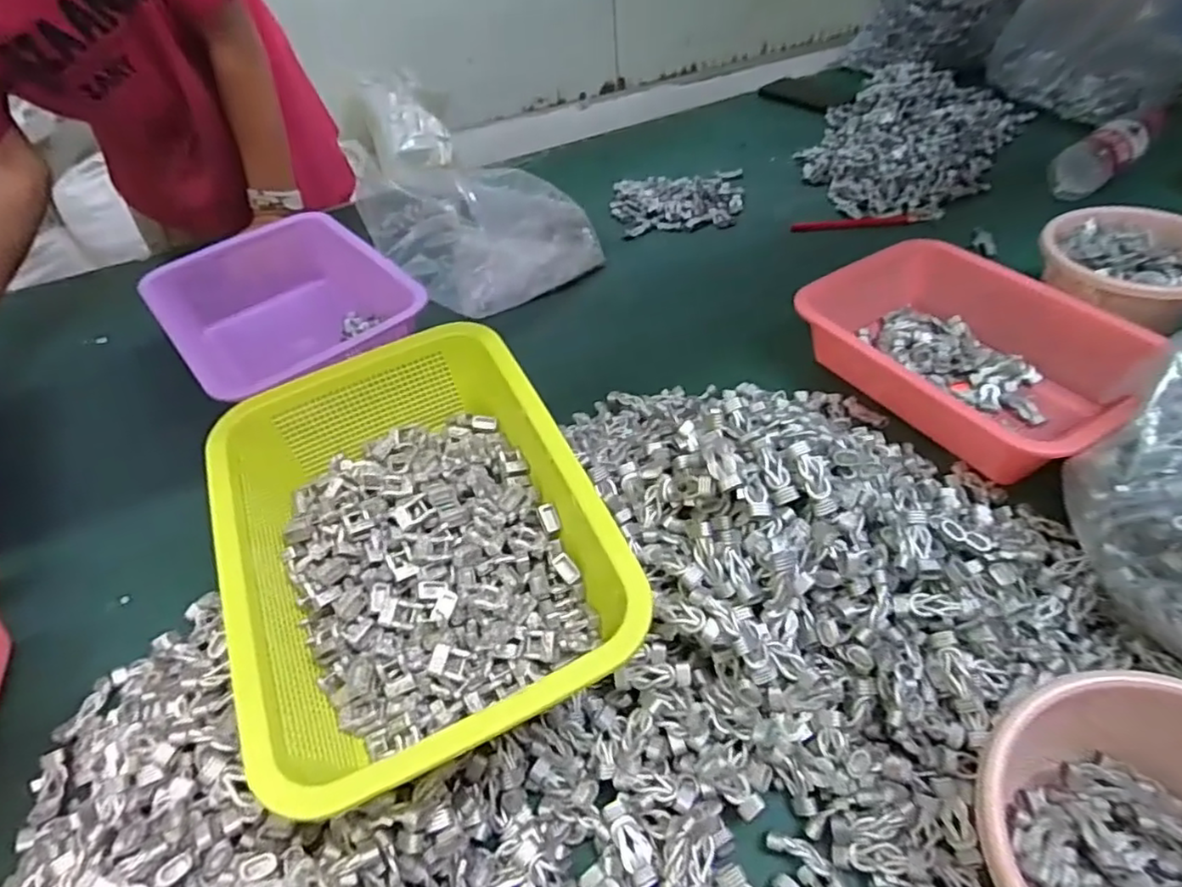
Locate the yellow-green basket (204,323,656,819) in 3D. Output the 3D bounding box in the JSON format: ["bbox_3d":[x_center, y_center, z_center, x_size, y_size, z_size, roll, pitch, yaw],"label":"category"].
[{"bbox_3d":[-0.105,0.049,0.380,0.194,0.071,0.267,-22,48,-14],"label":"yellow-green basket"}]

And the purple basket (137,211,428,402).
[{"bbox_3d":[-0.341,-0.153,0.727,0.230,0.083,0.288,-30,50,-21],"label":"purple basket"}]

